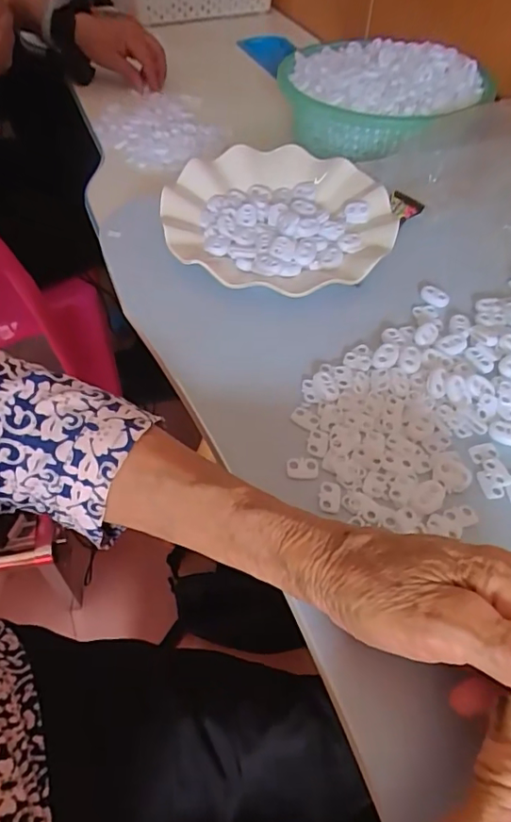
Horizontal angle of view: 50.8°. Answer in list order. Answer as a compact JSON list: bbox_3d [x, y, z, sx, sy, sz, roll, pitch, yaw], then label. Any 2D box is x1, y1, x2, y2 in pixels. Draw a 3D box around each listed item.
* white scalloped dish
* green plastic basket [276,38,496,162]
[{"bbox_3d":[0.017,-0.158,0.438,0.175,0.026,0.188,0,51,0],"label":"white scalloped dish"},{"bbox_3d":[0.134,-0.346,0.598,0.220,0.068,0.171,30,57,22],"label":"green plastic basket"}]

